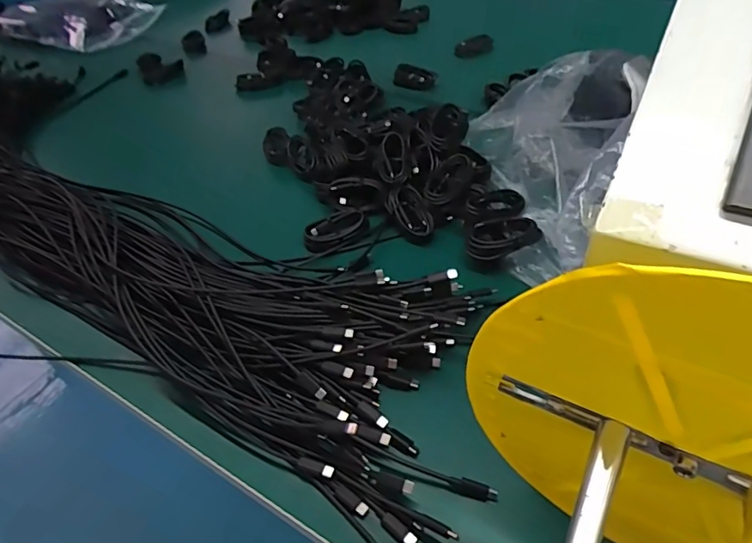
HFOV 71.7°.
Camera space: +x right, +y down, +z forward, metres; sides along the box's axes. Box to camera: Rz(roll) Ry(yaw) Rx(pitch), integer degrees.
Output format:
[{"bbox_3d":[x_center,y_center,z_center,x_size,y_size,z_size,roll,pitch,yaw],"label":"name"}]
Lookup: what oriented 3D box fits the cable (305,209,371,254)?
[{"bbox_3d":[-0.046,-0.046,0.600,0.073,0.025,0.038,-27,48,-21],"label":"cable"}]

